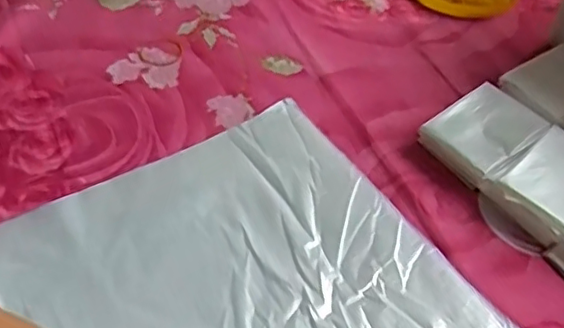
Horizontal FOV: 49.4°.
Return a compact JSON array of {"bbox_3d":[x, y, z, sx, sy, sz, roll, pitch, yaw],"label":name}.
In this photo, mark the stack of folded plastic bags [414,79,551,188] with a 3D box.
[{"bbox_3d":[0.159,-0.021,0.485,0.079,0.028,0.068,-31,57,-27],"label":"stack of folded plastic bags"}]

